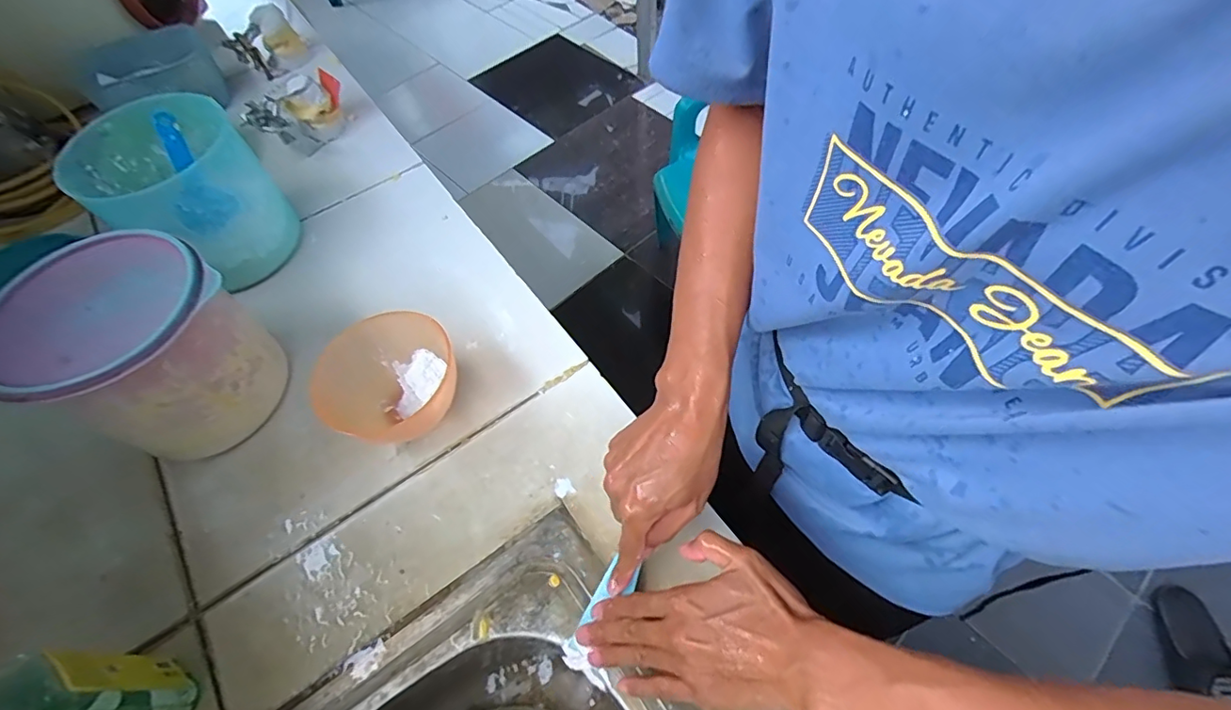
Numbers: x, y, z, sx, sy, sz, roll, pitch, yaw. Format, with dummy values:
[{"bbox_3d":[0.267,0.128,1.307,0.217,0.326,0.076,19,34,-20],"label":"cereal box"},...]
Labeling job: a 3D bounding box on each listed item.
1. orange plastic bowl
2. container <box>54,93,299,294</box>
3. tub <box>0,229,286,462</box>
[{"bbox_3d":[-0.191,0.029,0.500,0.105,0.083,0.103,-2,59,3],"label":"orange plastic bowl"},{"bbox_3d":[-0.474,-0.182,0.607,0.150,0.149,0.172,-39,64,-18],"label":"container"},{"bbox_3d":[-0.410,-0.002,0.487,0.149,0.160,0.149,-2,59,3],"label":"tub"}]

